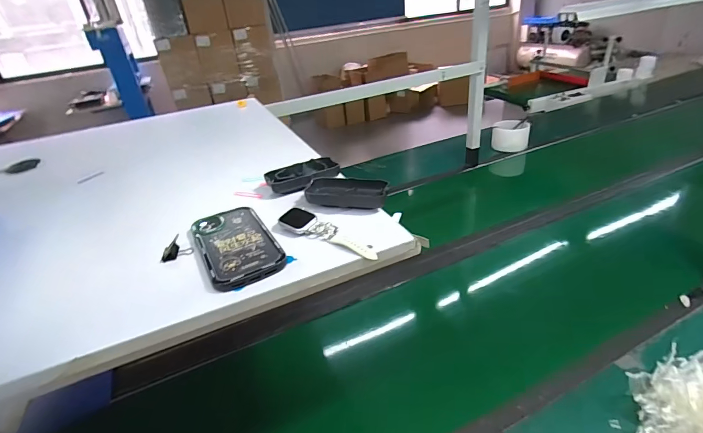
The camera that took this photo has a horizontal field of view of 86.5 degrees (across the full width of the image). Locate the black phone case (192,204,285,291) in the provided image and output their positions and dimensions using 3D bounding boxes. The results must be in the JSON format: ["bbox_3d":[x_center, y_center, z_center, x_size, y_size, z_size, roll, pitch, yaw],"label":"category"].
[{"bbox_3d":[-0.138,0.029,0.439,0.078,0.008,0.152,-20,32,-23],"label":"black phone case"}]

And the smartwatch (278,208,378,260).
[{"bbox_3d":[-0.026,0.017,0.441,0.135,0.015,0.032,14,35,32],"label":"smartwatch"}]

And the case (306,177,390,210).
[{"bbox_3d":[-0.006,-0.034,0.507,0.109,0.021,0.065,0,30,11],"label":"case"}]

